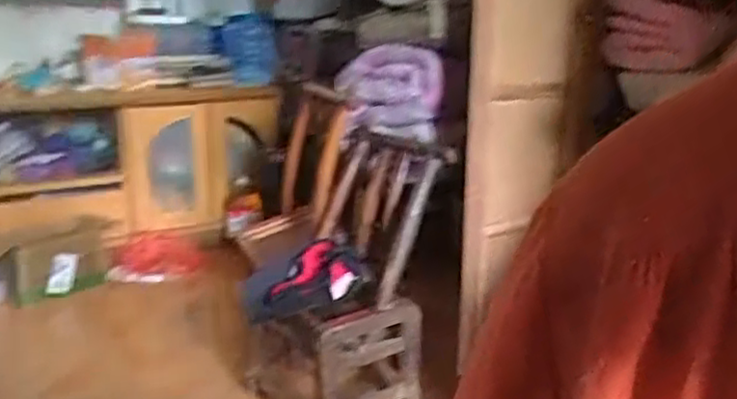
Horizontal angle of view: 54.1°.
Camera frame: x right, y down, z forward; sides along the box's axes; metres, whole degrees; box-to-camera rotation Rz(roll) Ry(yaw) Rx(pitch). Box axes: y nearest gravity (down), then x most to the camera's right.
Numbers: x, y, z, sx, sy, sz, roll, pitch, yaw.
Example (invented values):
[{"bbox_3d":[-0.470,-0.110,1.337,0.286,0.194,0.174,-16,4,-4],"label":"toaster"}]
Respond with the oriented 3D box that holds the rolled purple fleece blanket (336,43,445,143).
[{"bbox_3d":[0.056,-0.279,1.836,0.137,0.213,0.362,-5,13,-23],"label":"rolled purple fleece blanket"}]

